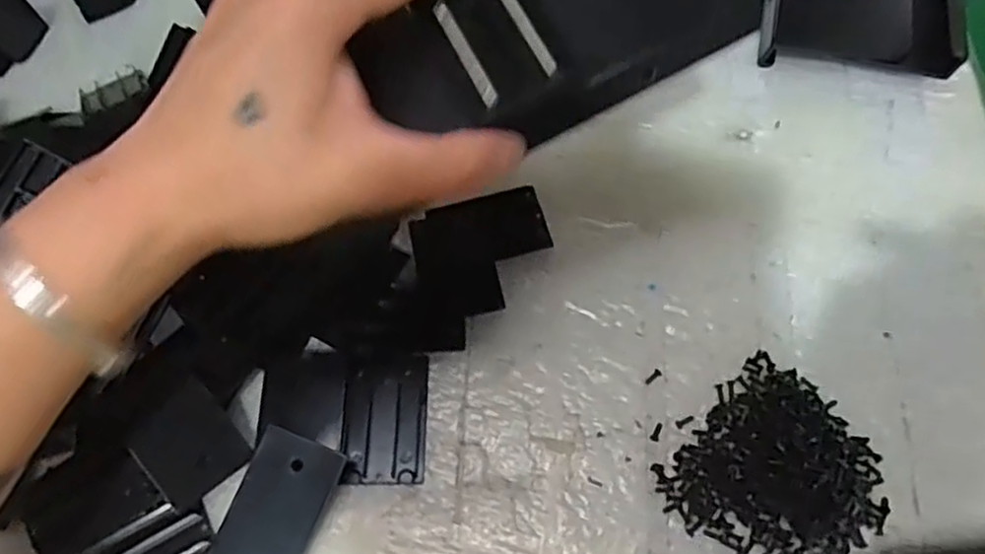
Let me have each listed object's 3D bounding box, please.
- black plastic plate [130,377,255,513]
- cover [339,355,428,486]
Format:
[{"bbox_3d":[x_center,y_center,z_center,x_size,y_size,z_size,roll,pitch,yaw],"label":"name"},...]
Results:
[{"bbox_3d":[-0.123,0.069,0.293,0.036,0.004,0.039,-39,94,-19],"label":"black plastic plate"},{"bbox_3d":[-0.045,0.060,0.306,0.034,0.005,0.054,-2,63,2],"label":"cover"}]

